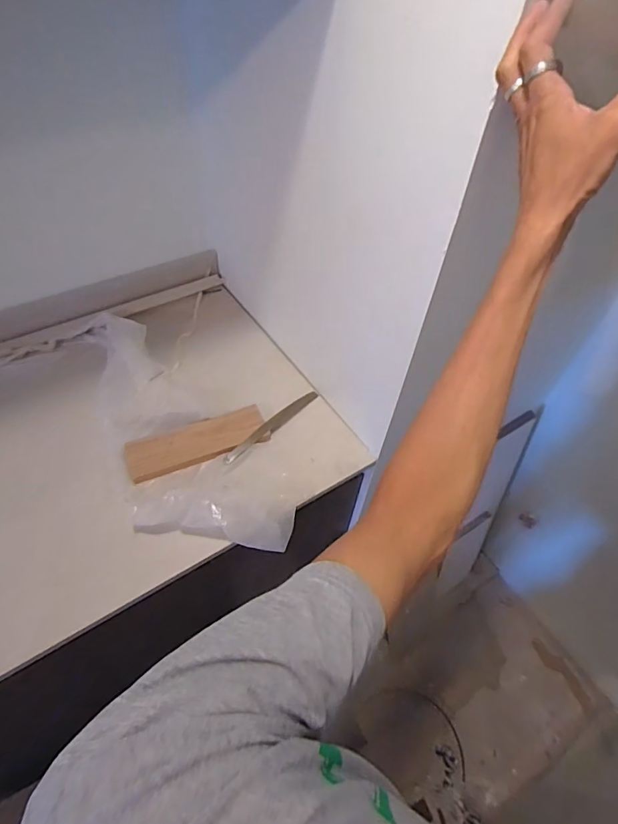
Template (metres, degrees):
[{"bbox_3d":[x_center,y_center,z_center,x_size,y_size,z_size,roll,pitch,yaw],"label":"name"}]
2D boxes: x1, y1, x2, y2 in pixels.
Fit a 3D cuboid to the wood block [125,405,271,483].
[{"bbox_3d":[-0.184,0.048,0.785,0.227,0.019,0.068,-18,55,-18],"label":"wood block"}]

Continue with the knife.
[{"bbox_3d":[-0.063,0.021,0.834,0.023,0.011,0.220,37,57,23],"label":"knife"}]

